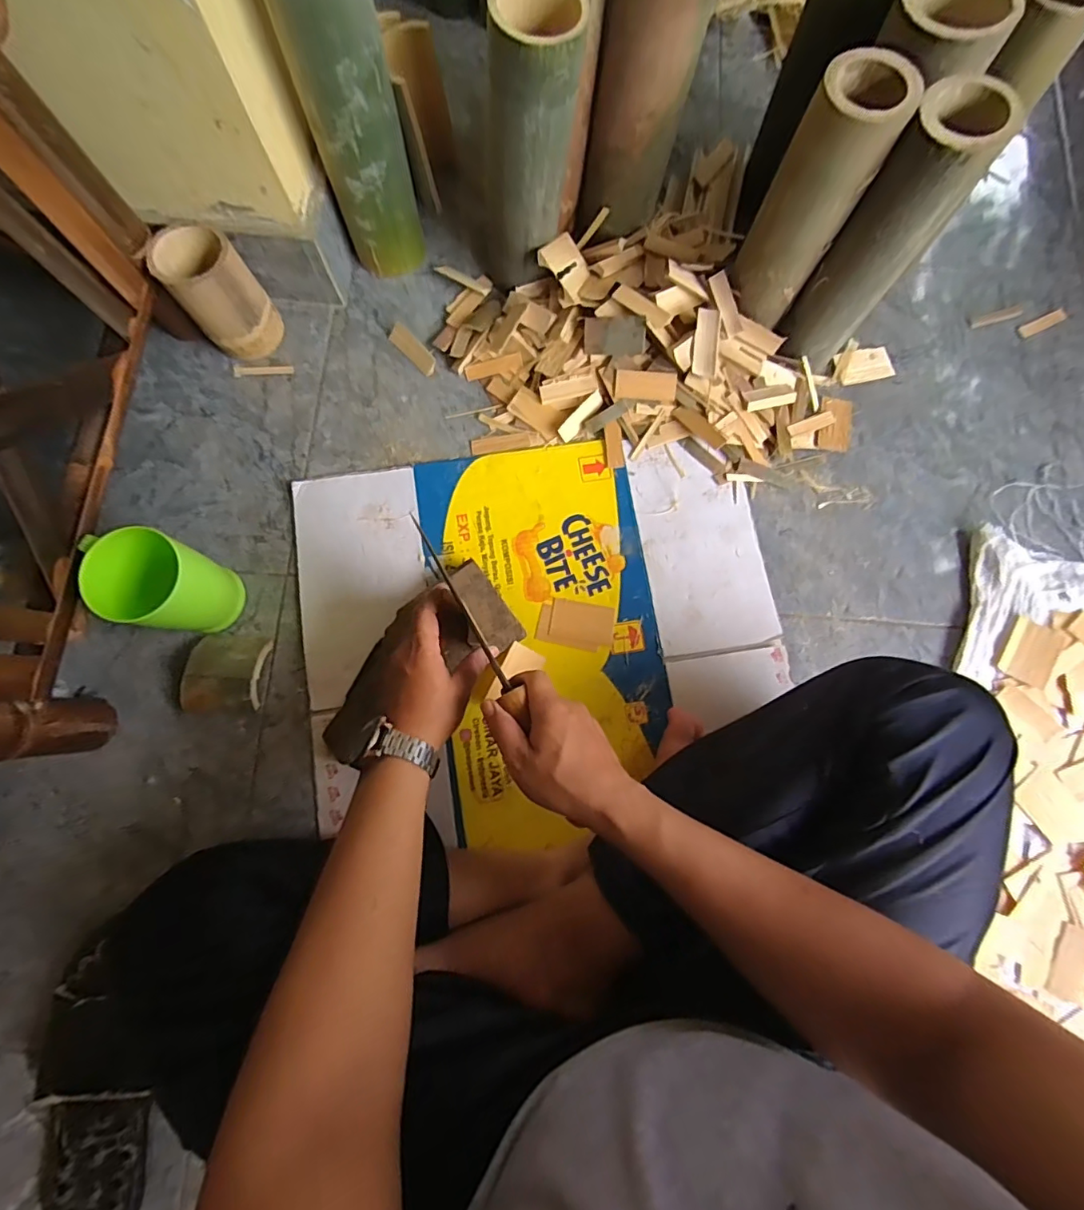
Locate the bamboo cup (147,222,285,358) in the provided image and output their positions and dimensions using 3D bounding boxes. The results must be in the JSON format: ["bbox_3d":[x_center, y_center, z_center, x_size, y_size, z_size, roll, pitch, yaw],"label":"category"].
[{"bbox_3d":[-0.370,-0.355,0.622,0.081,0.124,0.081,0,79,-1],"label":"bamboo cup"}]

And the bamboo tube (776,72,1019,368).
[{"bbox_3d":[0.342,-0.366,0.549,0.077,0.241,0.097,36,80,6],"label":"bamboo tube"}]

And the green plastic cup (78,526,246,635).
[{"bbox_3d":[-0.382,-0.016,0.544,0.108,0.134,0.082,4,79,0],"label":"green plastic cup"}]

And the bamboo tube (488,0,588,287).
[{"bbox_3d":[-0.008,-0.471,0.560,0.087,0.239,0.089,3,79,0],"label":"bamboo tube"}]

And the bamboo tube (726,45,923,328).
[{"bbox_3d":[0.261,-0.396,0.531,0.078,0.207,0.078,28,79,4],"label":"bamboo tube"}]

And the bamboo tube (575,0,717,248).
[{"bbox_3d":[0.103,-0.529,0.568,0.102,0.240,0.090,13,79,1],"label":"bamboo tube"}]

